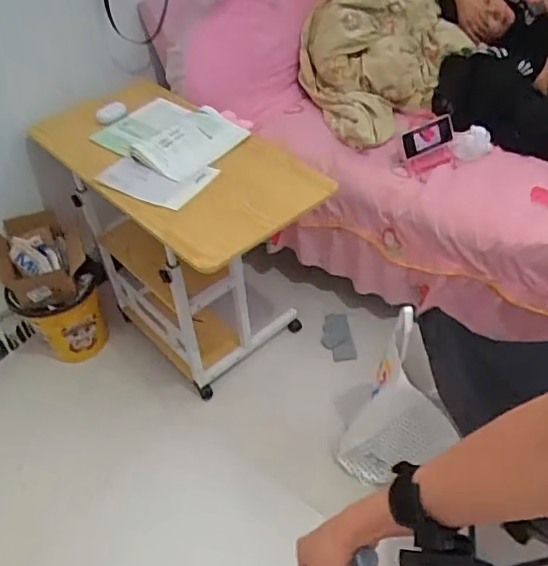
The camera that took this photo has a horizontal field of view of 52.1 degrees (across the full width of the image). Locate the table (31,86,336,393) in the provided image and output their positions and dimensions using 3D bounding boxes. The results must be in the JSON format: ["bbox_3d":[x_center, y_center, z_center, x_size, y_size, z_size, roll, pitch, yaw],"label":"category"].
[{"bbox_3d":[-0.220,-0.090,1.574,0.392,0.679,0.671,-35,52,-28],"label":"table"}]

